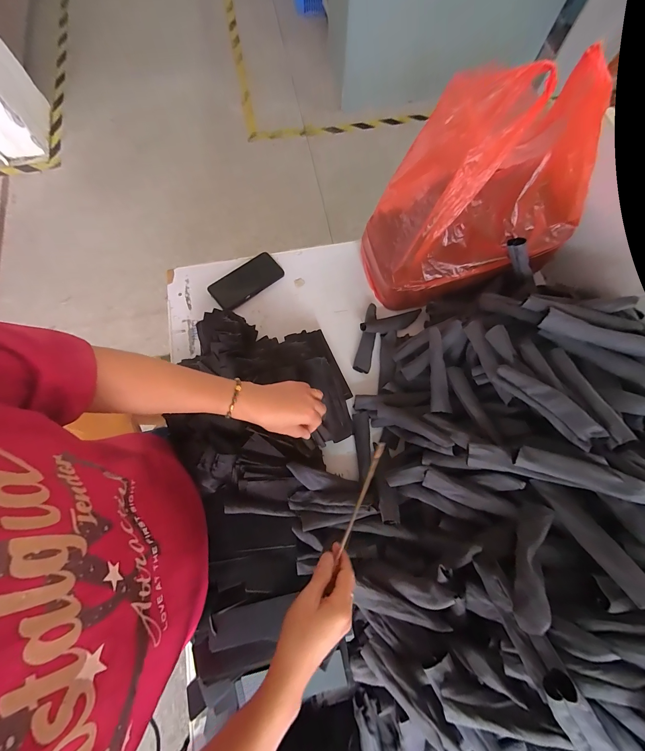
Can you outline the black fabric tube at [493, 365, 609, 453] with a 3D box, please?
[{"bbox_3d":[0.307,0.035,0.419,0.033,0.027,0.142,-31,50,-9],"label":"black fabric tube"}]

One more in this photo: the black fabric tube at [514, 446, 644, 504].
[{"bbox_3d":[0.322,0.121,0.370,0.143,0.020,0.027,14,72,30],"label":"black fabric tube"}]

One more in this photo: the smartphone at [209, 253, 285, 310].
[{"bbox_3d":[-0.173,-0.216,0.696,0.163,0.015,0.076,-37,77,-10],"label":"smartphone"}]

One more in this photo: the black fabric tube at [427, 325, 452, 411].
[{"bbox_3d":[0.206,-0.010,0.538,0.030,0.022,0.151,2,73,1],"label":"black fabric tube"}]

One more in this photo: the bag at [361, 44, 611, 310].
[{"bbox_3d":[0.267,-0.304,0.535,0.323,0.324,0.190,-15,74,-4],"label":"bag"}]

